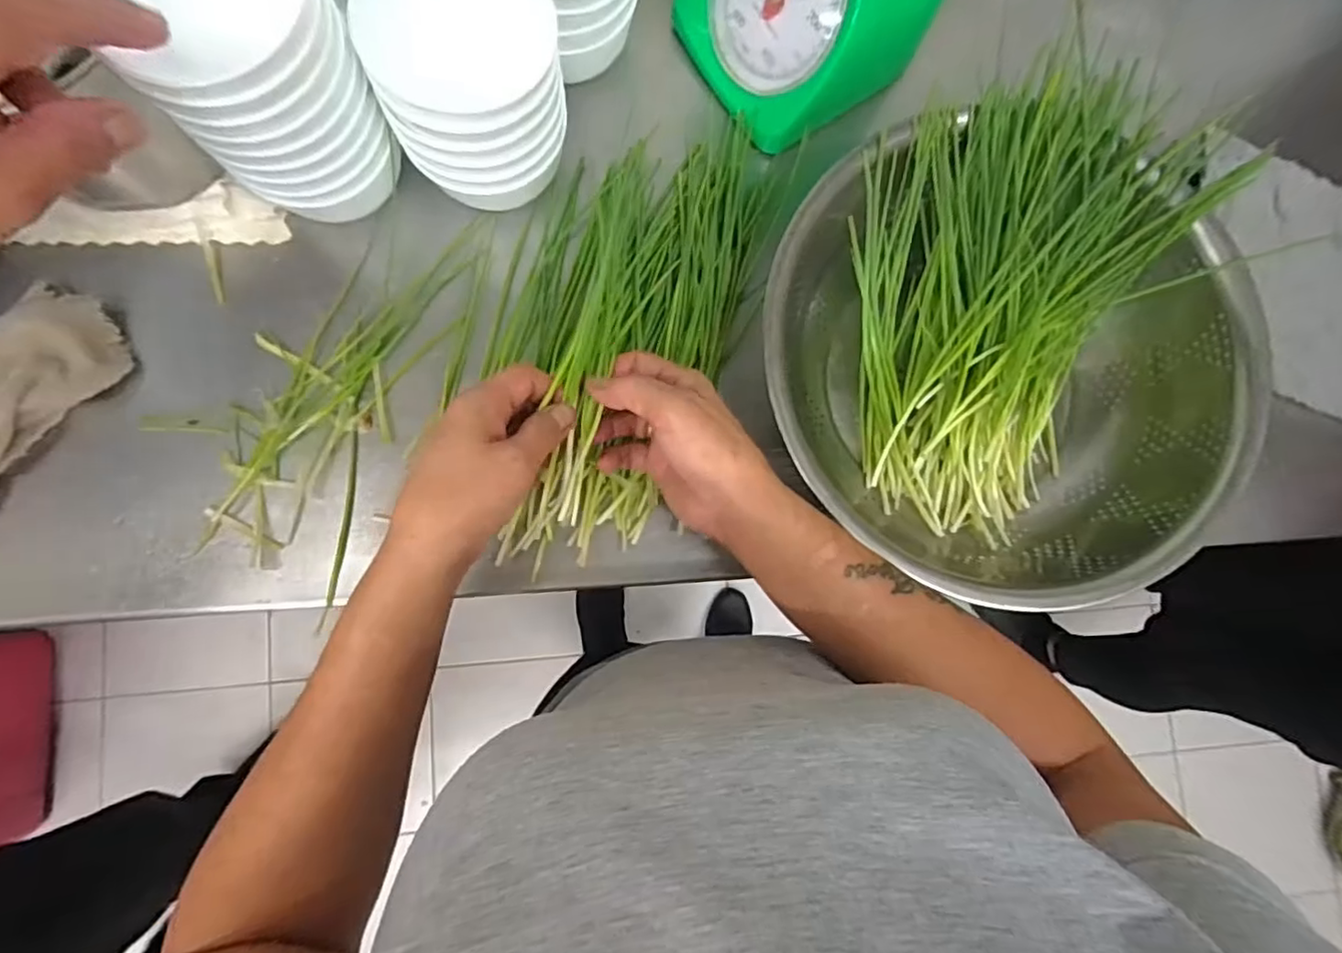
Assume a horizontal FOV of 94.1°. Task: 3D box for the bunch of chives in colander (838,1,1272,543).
[{"bbox_3d":[0.207,-0.117,0.424,0.196,0.080,0.290,22,103,6],"label":"bunch of chives in colander"}]

